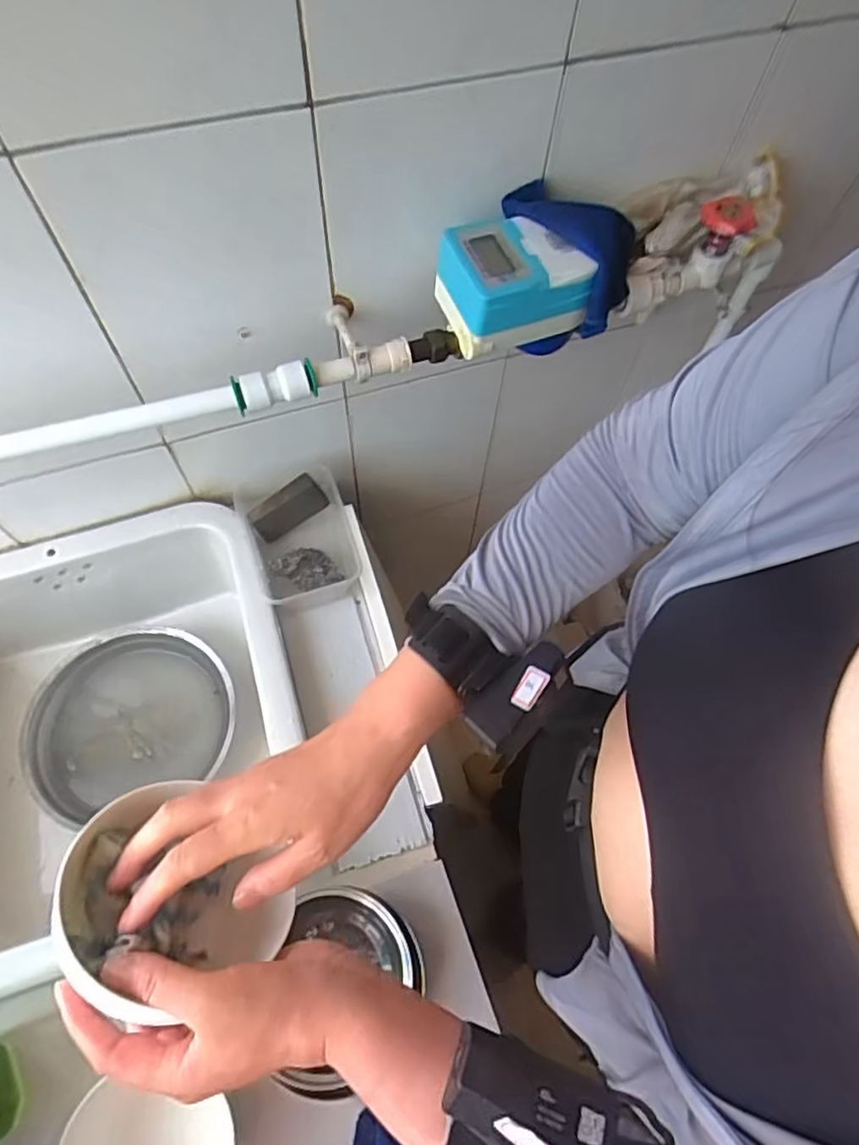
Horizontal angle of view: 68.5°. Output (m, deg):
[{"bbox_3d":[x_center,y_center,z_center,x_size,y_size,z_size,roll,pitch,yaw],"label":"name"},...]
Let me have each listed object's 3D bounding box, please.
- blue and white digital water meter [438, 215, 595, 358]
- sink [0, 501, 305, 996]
[{"bbox_3d":[0.073,-0.261,0.567,0.118,0.076,0.082,-23,67,-13],"label":"blue and white digital water meter"},{"bbox_3d":[-0.386,0.184,0.724,0.454,0.195,0.434,-19,66,-12],"label":"sink"}]

